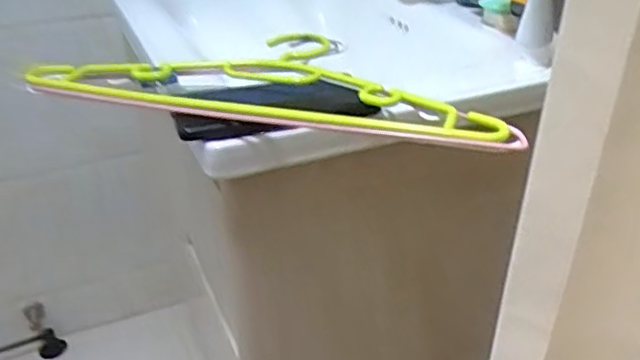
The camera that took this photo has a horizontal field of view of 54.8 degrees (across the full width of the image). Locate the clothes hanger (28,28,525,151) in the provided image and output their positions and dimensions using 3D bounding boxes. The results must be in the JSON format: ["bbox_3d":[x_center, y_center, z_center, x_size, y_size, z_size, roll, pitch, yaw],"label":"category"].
[{"bbox_3d":[-0.031,-0.095,0.534,0.404,0.032,0.207,10,32,16],"label":"clothes hanger"}]

